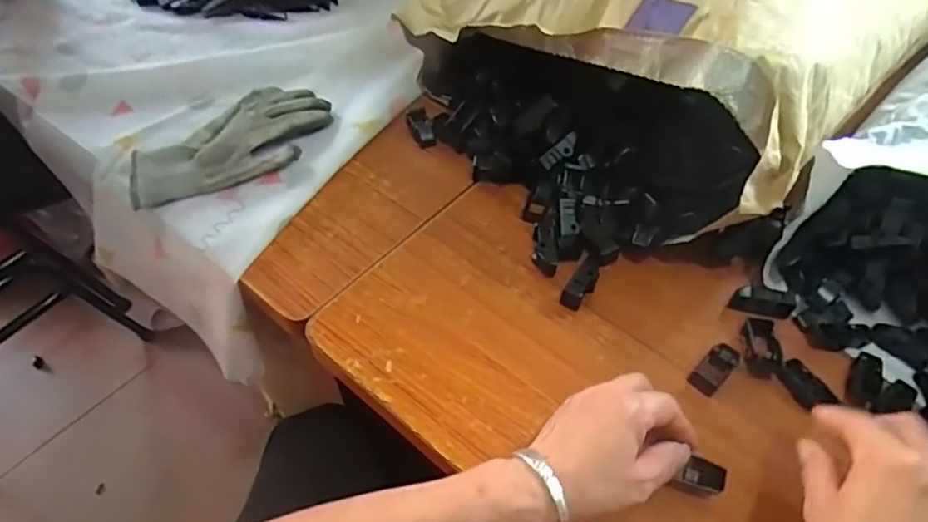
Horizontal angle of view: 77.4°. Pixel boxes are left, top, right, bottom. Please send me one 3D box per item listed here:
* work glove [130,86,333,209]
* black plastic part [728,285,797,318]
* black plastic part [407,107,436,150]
[{"bbox_3d":[-0.238,-0.121,0.610,0.110,0.030,0.218,35,59,23],"label":"work glove"},{"bbox_3d":[0.262,0.035,0.507,0.050,0.020,0.017,13,53,9],"label":"black plastic part"},{"bbox_3d":[-0.049,-0.151,0.647,0.021,0.015,0.059,-13,53,-12],"label":"black plastic part"}]

